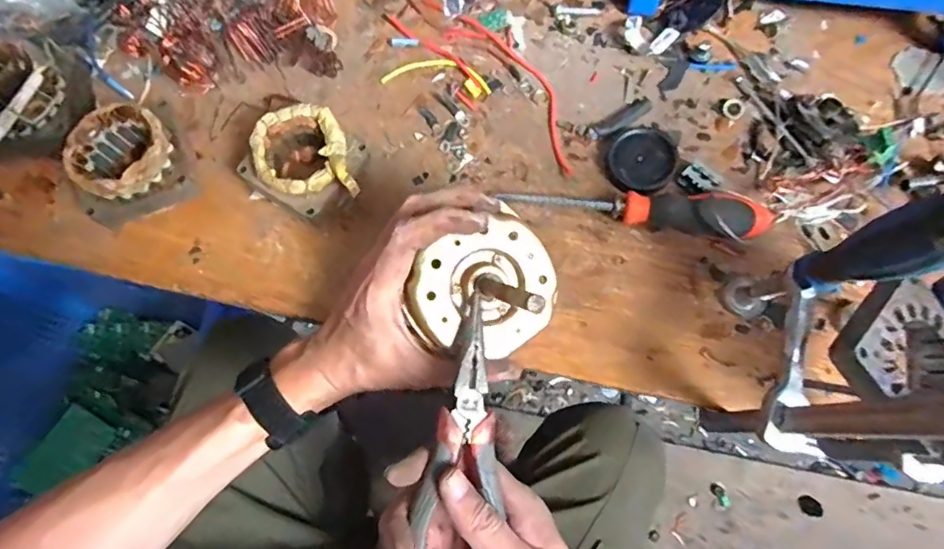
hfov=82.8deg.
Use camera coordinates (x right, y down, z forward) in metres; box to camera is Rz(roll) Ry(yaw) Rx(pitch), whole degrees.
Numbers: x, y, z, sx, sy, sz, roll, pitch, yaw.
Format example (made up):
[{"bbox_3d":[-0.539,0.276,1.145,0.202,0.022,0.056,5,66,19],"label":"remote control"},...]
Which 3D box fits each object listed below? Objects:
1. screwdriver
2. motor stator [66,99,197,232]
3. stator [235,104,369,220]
[{"bbox_3d":[0.120,-0.048,0.399,0.193,0.028,0.028,7,71,4],"label":"screwdriver"},{"bbox_3d":[-0.263,-0.080,0.414,0.086,0.062,0.080,-23,72,-7],"label":"motor stator"},{"bbox_3d":[-0.120,-0.079,0.406,0.088,0.055,0.071,29,74,10],"label":"stator"}]

